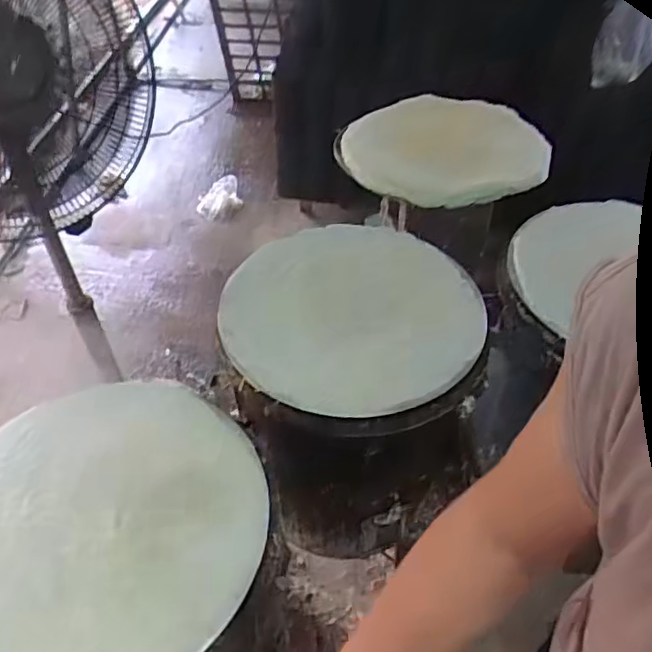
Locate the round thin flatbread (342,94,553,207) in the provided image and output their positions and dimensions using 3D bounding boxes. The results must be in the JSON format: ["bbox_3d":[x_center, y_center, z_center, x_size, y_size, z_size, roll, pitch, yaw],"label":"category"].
[{"bbox_3d":[0.249,-0.351,1.219,0.391,0.029,0.349,-32,56,-27],"label":"round thin flatbread"}]

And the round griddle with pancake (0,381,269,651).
[{"bbox_3d":[-0.263,0.224,0.697,0.370,0.047,0.371,-2,46,2],"label":"round griddle with pancake"}]

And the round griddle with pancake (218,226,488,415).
[{"bbox_3d":[0.045,-0.033,0.918,0.363,0.042,0.368,-2,46,2],"label":"round griddle with pancake"}]

